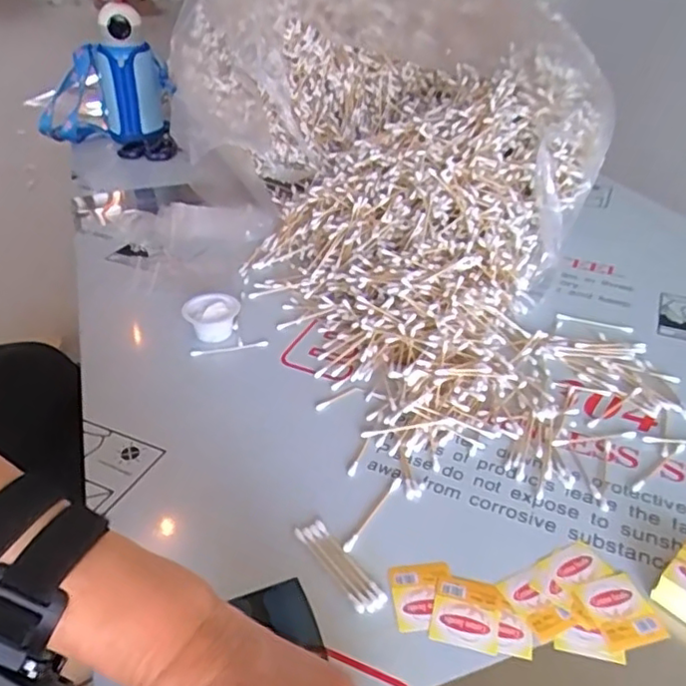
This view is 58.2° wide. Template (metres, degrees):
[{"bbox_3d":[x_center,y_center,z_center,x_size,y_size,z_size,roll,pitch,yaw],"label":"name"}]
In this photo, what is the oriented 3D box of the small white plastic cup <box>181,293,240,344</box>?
[{"bbox_3d":[-0.128,-0.023,0.606,0.053,0.027,0.053,1,37,0],"label":"small white plastic cup"}]

